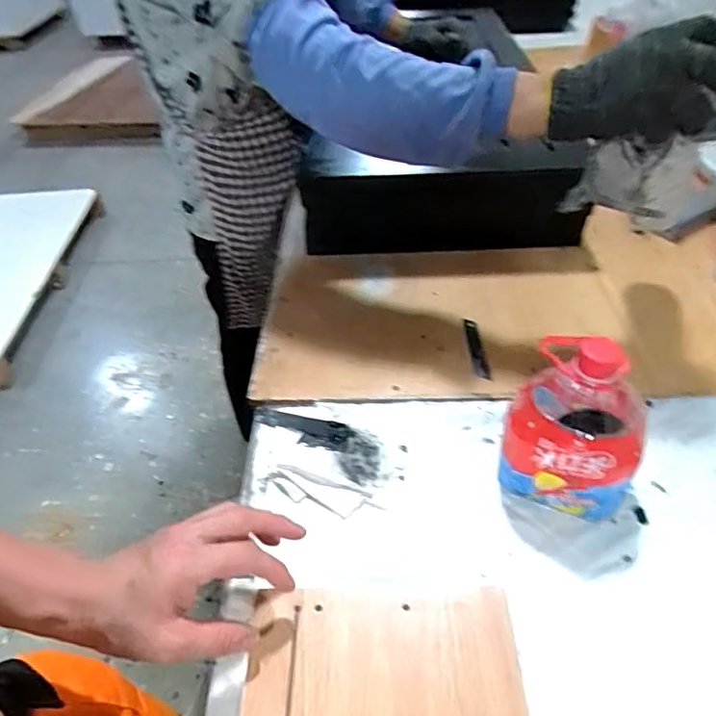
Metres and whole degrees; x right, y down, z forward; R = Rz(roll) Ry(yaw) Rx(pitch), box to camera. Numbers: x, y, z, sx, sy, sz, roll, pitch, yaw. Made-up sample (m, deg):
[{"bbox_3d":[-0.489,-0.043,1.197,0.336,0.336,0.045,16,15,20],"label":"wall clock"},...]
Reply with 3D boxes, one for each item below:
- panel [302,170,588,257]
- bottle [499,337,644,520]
[{"bbox_3d":[0.111,-0.191,0.731,0.362,0.115,0.031,0,45,4],"label":"panel"},{"bbox_3d":[0.186,0.051,0.459,0.102,0.148,0.094,18,49,21],"label":"bottle"}]

